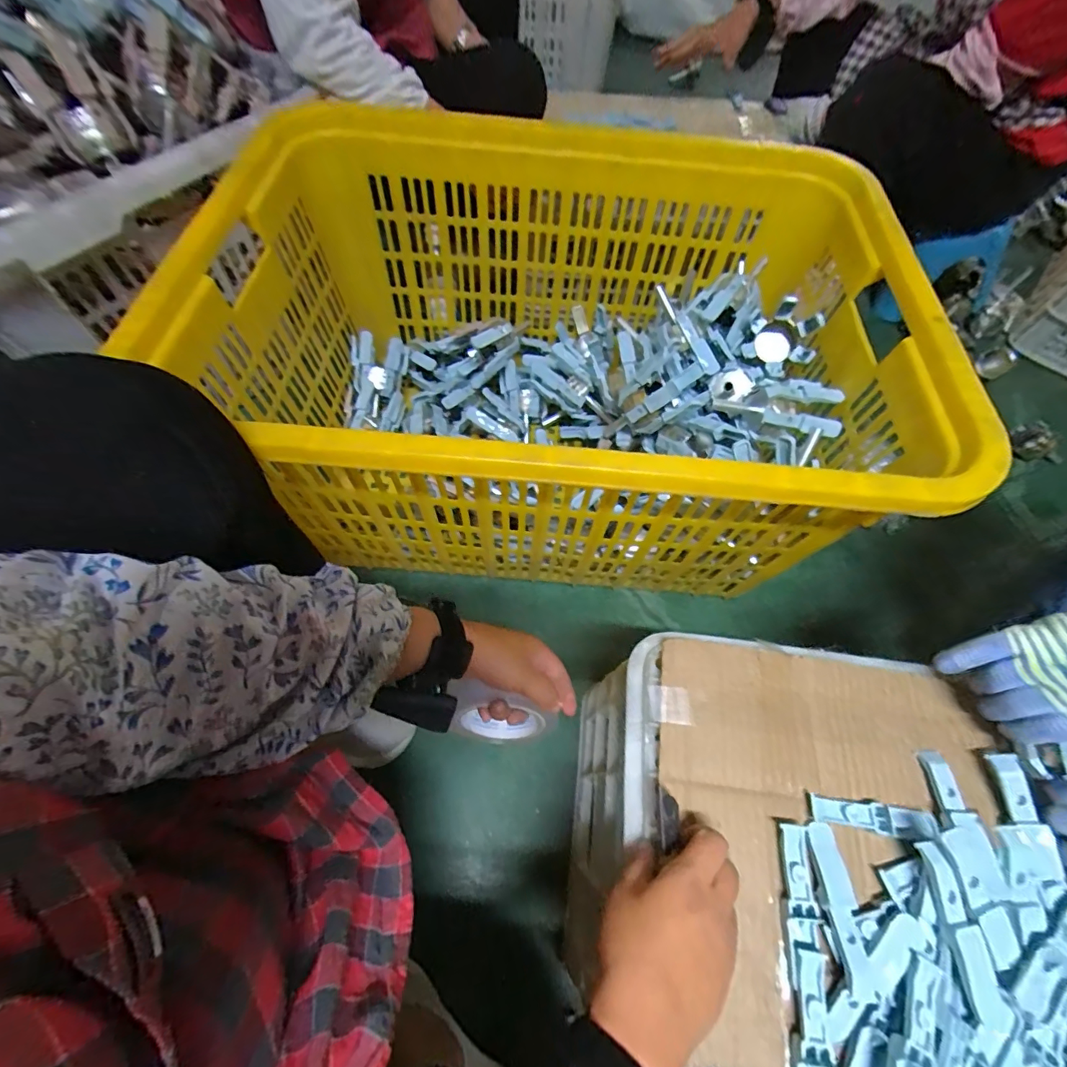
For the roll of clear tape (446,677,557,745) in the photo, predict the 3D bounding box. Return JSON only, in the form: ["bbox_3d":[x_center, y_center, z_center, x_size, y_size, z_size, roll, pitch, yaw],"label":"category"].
[{"bbox_3d":[-0.026,0.162,0.456,0.092,0.123,0.040,6,47,-4],"label":"roll of clear tape"}]

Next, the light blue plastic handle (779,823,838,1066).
[{"bbox_3d":[0.185,0.299,0.326,0.024,0.017,0.169,8,63,1],"label":"light blue plastic handle"}]

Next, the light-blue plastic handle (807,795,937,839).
[{"bbox_3d":[0.266,0.221,0.372,0.094,0.009,0.022,9,63,2],"label":"light-blue plastic handle"}]

